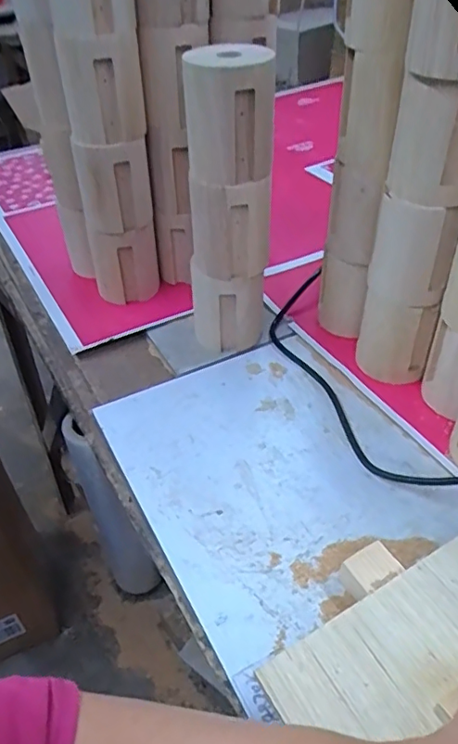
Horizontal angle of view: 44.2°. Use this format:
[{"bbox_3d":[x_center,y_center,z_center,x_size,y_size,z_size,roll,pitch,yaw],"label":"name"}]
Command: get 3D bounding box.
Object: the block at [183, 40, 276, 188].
[{"bbox_3d":[0.000,-0.232,0.509,0.079,0.100,0.066,-1,42,3],"label":"block"}]

